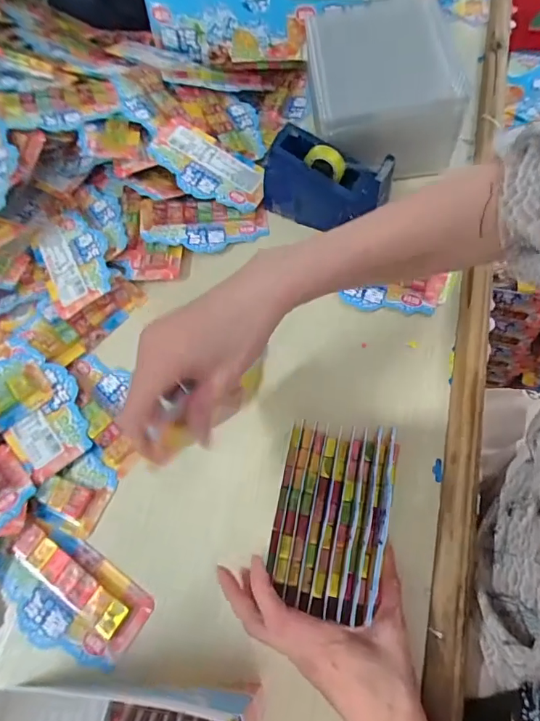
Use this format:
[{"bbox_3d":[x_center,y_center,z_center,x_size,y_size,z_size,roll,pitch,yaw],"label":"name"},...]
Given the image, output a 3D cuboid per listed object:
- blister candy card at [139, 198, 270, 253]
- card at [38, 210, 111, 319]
[{"bbox_3d":[-0.077,-0.158,0.518,0.143,0.016,0.061,-2,66,1],"label":"blister candy card"},{"bbox_3d":[-0.221,-0.114,0.506,0.065,0.021,0.141,-23,67,-8],"label":"card"}]

